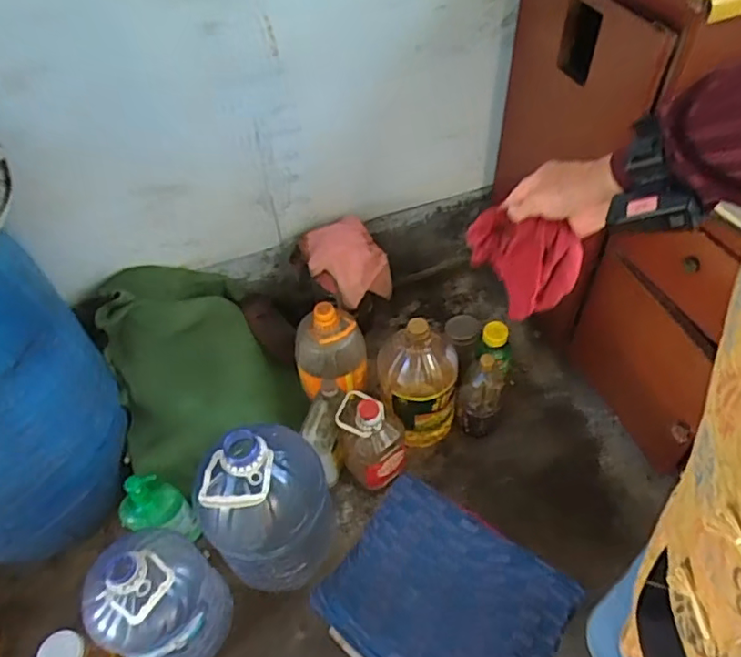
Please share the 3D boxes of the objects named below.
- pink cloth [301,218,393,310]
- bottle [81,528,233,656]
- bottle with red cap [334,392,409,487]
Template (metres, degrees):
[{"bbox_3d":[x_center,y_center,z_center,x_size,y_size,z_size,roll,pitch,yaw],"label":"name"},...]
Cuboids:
[{"bbox_3d":[-0.060,-0.163,1.403,0.183,0.167,0.181,-27,54,-17],"label":"pink cloth"},{"bbox_3d":[-0.361,0.470,0.987,0.170,0.282,0.191,27,58,24],"label":"bottle"},{"bbox_3d":[0.004,0.245,1.237,0.140,0.235,0.126,3,51,7],"label":"bottle with red cap"}]

